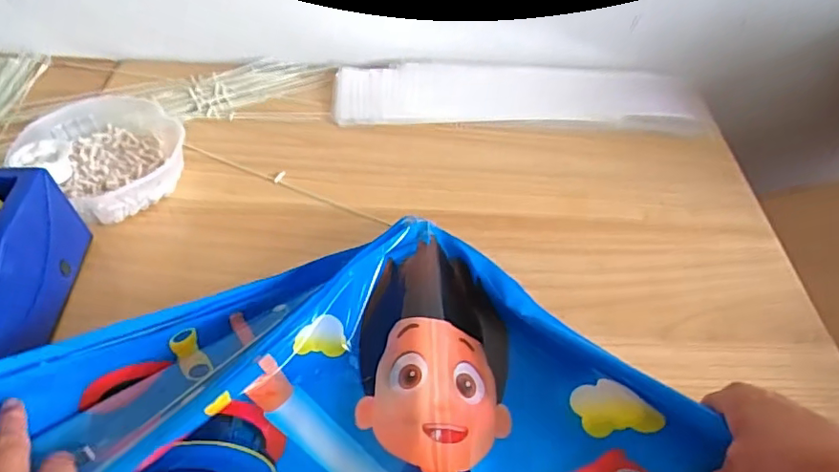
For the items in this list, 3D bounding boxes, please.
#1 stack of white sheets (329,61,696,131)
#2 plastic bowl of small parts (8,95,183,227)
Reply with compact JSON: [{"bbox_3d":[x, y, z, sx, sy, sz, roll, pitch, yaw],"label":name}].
[{"bbox_3d":[0.134,-0.184,0.725,0.472,0.025,0.113,-1,48,-4],"label":"stack of white sheets"},{"bbox_3d":[-0.328,-0.084,0.589,0.151,0.053,0.144,2,48,-2],"label":"plastic bowl of small parts"}]

